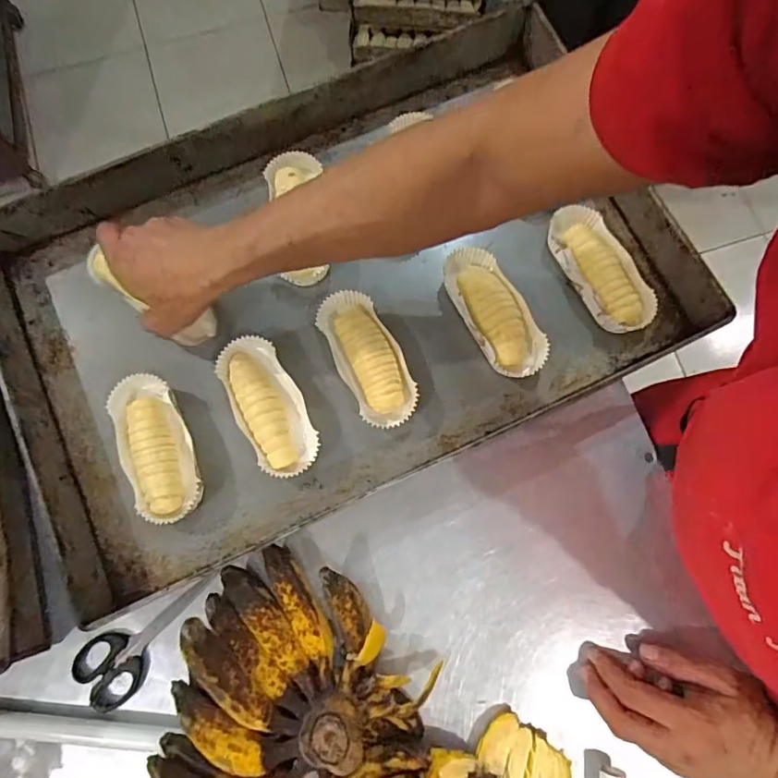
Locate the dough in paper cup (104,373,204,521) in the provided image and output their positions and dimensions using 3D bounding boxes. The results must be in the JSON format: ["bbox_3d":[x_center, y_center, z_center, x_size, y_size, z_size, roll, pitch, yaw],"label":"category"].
[{"bbox_3d":[-0.230,0.057,0.512,0.063,0.035,0.144,-23,78,-5],"label":"dough in paper cup"}]

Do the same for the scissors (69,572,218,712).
[{"bbox_3d":[-0.226,0.226,0.488,0.060,0.006,0.145,44,80,9],"label":"scissors"}]

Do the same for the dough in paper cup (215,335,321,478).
[{"bbox_3d":[-0.121,0.016,0.524,0.065,0.033,0.144,-30,79,-7],"label":"dough in paper cup"}]

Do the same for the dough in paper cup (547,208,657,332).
[{"bbox_3d":[0.223,-0.125,0.553,0.067,0.042,0.145,-30,79,-7],"label":"dough in paper cup"}]

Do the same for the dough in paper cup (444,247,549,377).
[{"bbox_3d":[0.107,-0.081,0.547,0.059,0.033,0.148,-29,79,-7],"label":"dough in paper cup"}]

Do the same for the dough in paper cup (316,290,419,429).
[{"bbox_3d":[-0.022,-0.033,0.535,0.062,0.033,0.144,-26,79,-6],"label":"dough in paper cup"}]

